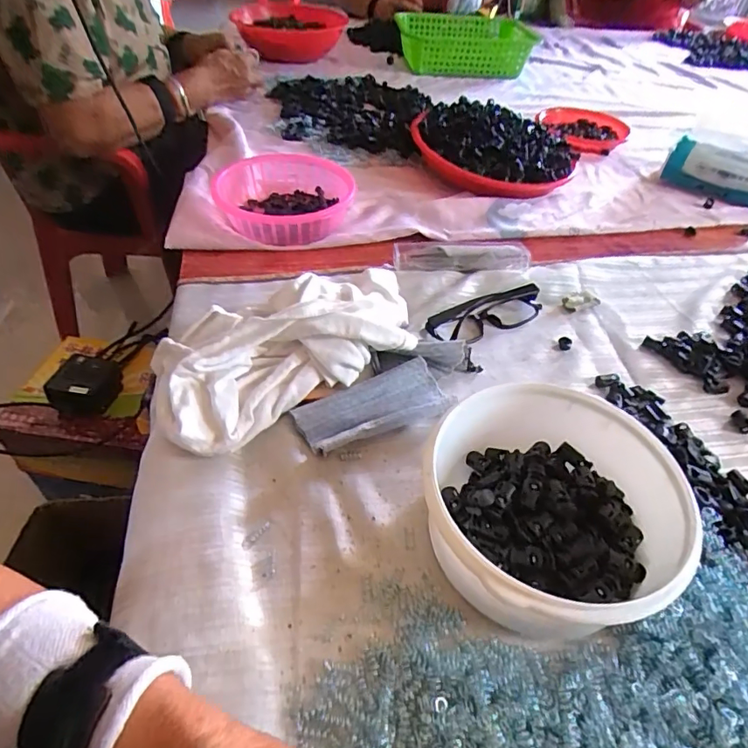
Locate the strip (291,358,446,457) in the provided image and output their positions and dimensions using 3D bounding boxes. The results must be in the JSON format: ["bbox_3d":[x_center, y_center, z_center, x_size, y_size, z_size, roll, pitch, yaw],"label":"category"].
[{"bbox_3d":[0.001,0.029,0.421,0.123,0.023,0.052,-18,48,-20],"label":"strip"}]

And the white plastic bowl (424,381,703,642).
[{"bbox_3d":[0.112,0.090,0.335,0.152,0.080,0.154,1,44,-1],"label":"white plastic bowl"}]

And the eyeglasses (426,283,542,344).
[{"bbox_3d":[0.114,-0.060,0.506,0.130,0.027,0.034,-22,49,-23],"label":"eyeglasses"}]

